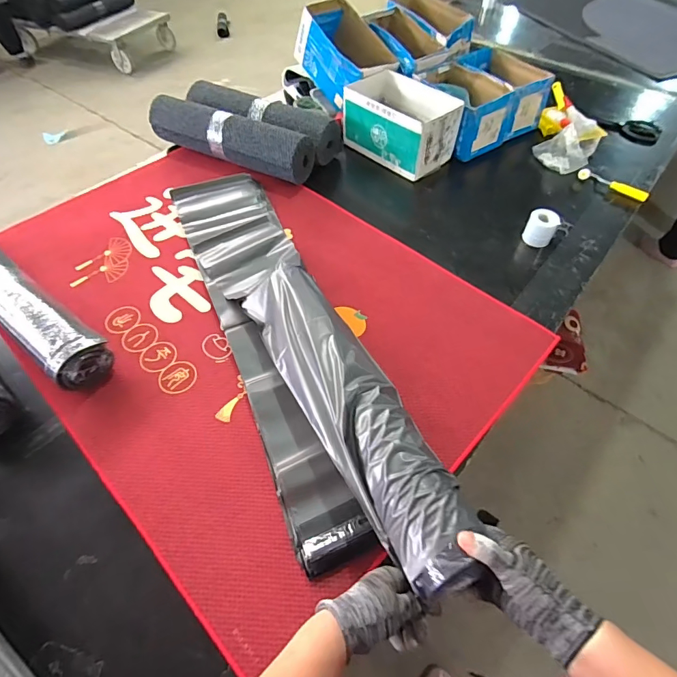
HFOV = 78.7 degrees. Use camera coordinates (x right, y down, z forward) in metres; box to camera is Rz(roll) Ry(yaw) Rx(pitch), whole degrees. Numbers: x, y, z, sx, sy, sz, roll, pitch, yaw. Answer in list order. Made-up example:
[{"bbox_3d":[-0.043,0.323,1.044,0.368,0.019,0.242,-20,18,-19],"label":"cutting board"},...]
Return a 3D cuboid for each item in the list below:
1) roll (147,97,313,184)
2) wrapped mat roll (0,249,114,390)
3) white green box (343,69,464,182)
[{"bbox_3d":[-0.303,-0.551,1.142,0.469,0.127,0.104,18,56,13],"label":"roll"},{"bbox_3d":[-0.683,-0.082,0.873,0.568,0.127,0.106,33,60,22],"label":"wrapped mat roll"},{"bbox_3d":[0.169,-0.605,1.173,0.303,0.164,0.170,38,62,24],"label":"white green box"}]

